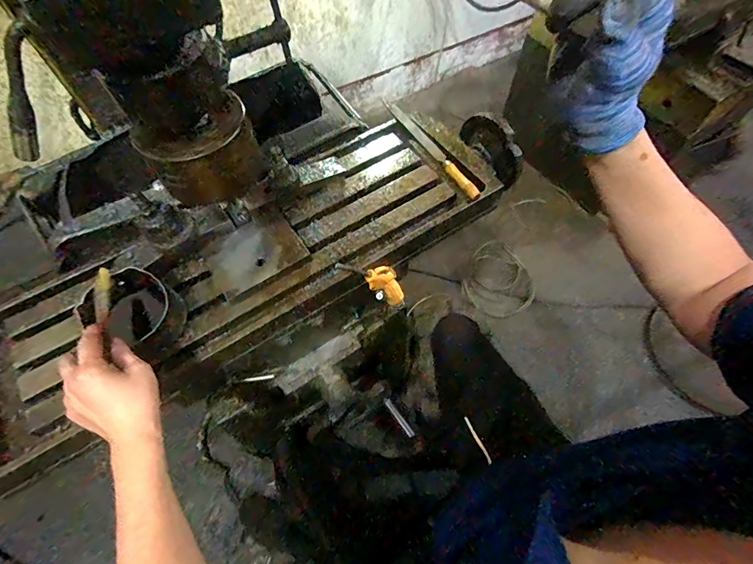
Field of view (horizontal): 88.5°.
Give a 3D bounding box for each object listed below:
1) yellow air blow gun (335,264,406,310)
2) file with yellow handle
[{"bbox_3d":[0.010,0.005,0.616,0.058,0.189,0.029,-30,62,8],"label":"yellow air blow gun"},{"bbox_3d":[0.091,-0.244,0.678,0.024,0.027,0.287,-26,63,-13],"label":"file with yellow handle"}]

